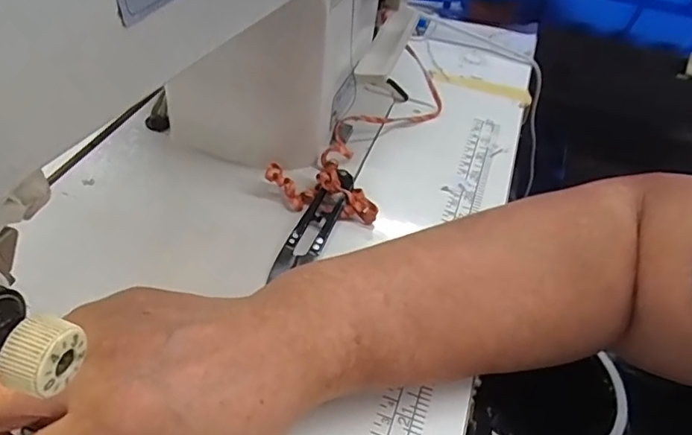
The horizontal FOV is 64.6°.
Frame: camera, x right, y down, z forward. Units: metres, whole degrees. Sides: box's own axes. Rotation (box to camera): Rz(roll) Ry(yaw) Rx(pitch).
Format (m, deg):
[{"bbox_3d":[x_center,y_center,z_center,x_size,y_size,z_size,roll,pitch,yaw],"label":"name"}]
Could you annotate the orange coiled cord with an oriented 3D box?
[{"bbox_3d":[0.017,-0.070,0.417,0.079,0.029,0.189,21,46,13],"label":"orange coiled cord"}]

